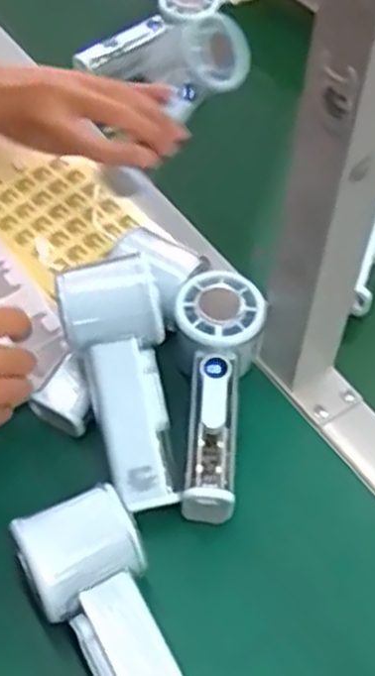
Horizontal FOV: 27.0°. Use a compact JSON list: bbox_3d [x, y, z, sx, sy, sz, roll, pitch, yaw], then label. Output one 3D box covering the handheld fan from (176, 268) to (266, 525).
[{"bbox_3d":[0.016,0.035,0.488,0.057,0.050,0.158,5,64,2],"label":"handheld fan"}]

